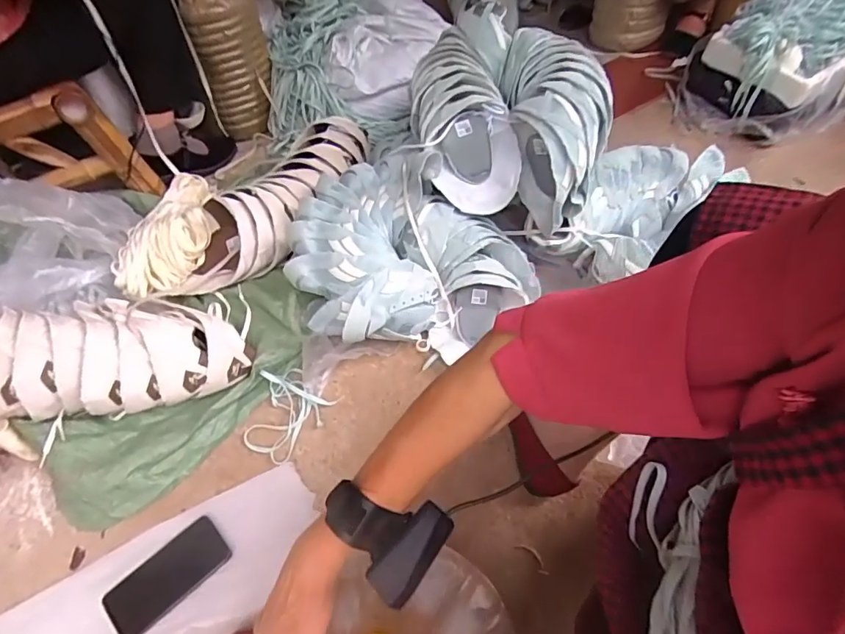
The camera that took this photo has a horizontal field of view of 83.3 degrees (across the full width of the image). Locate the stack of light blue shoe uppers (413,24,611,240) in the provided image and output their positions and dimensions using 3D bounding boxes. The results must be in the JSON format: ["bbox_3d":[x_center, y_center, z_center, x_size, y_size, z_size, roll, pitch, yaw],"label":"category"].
[{"bbox_3d":[0.153,-0.346,0.861,0.339,0.202,0.321,6,52,8],"label":"stack of light blue shoe uppers"}]

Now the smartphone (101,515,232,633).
[{"bbox_3d":[-0.353,0.362,0.662,0.160,0.007,0.075,-38,80,-20],"label":"smartphone"}]

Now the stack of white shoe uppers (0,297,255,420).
[{"bbox_3d":[-0.475,0.041,0.724,0.397,0.108,0.199,-3,50,-15],"label":"stack of white shoe uppers"}]

